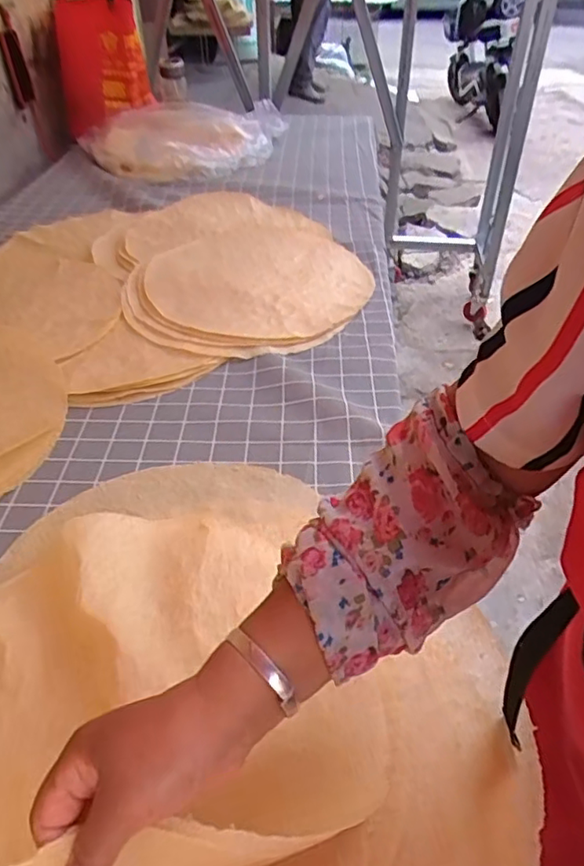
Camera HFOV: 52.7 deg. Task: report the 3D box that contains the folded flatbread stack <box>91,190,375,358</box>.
[{"bbox_3d":[-0.101,-0.302,1.029,0.416,0.031,0.574,-15,45,-16],"label":"folded flatbread stack"}]

